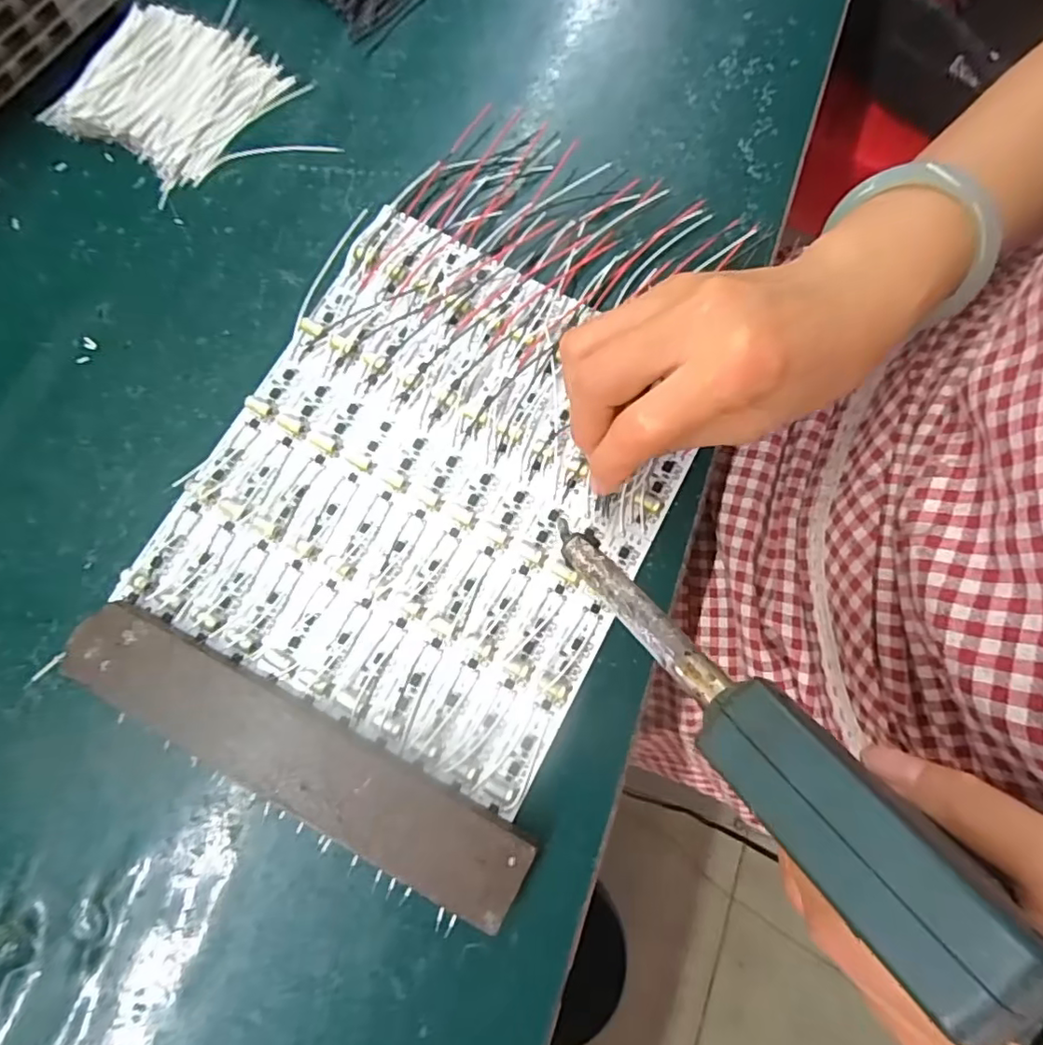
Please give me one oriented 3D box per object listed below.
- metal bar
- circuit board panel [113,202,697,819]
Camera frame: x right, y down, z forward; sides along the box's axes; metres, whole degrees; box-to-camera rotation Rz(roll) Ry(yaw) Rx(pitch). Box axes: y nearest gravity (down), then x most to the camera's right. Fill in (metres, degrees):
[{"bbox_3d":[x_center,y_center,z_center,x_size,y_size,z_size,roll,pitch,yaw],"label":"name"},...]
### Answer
[{"bbox_3d":[-0.089,0.092,0.241,0.196,0.017,0.036,28,77,5],"label":"metal bar"},{"bbox_3d":[-0.038,-0.021,0.276,0.191,0.007,0.218,27,77,5],"label":"circuit board panel"}]

